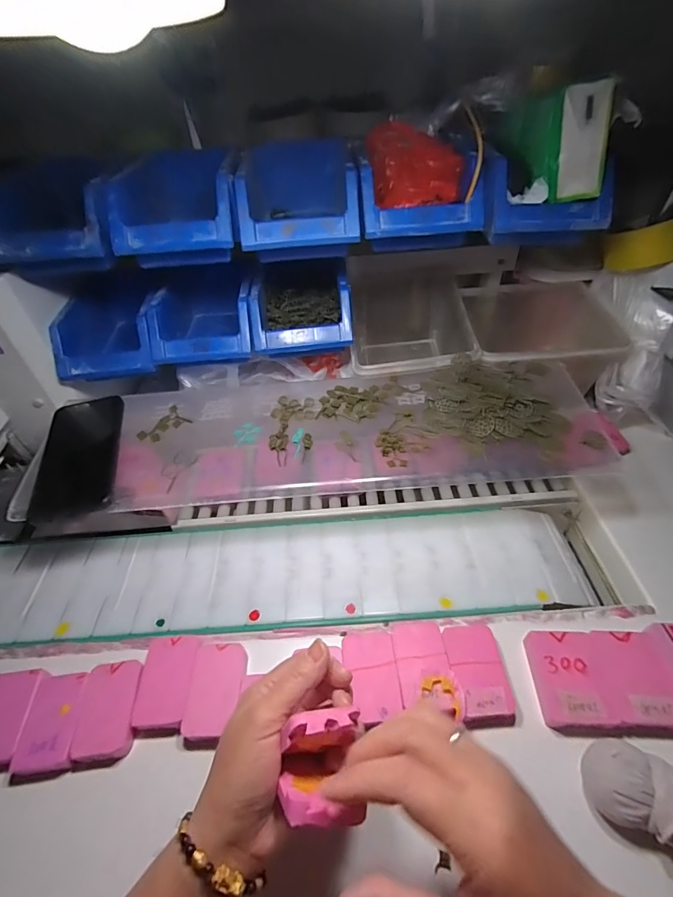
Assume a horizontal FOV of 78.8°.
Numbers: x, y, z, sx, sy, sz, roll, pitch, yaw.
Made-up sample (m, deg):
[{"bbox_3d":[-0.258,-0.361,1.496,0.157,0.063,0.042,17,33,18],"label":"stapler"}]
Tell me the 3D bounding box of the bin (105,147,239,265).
[{"bbox_3d":[-0.175,-0.281,0.471,0.125,0.079,0.197,-7,45,-3],"label":"bin"}]

